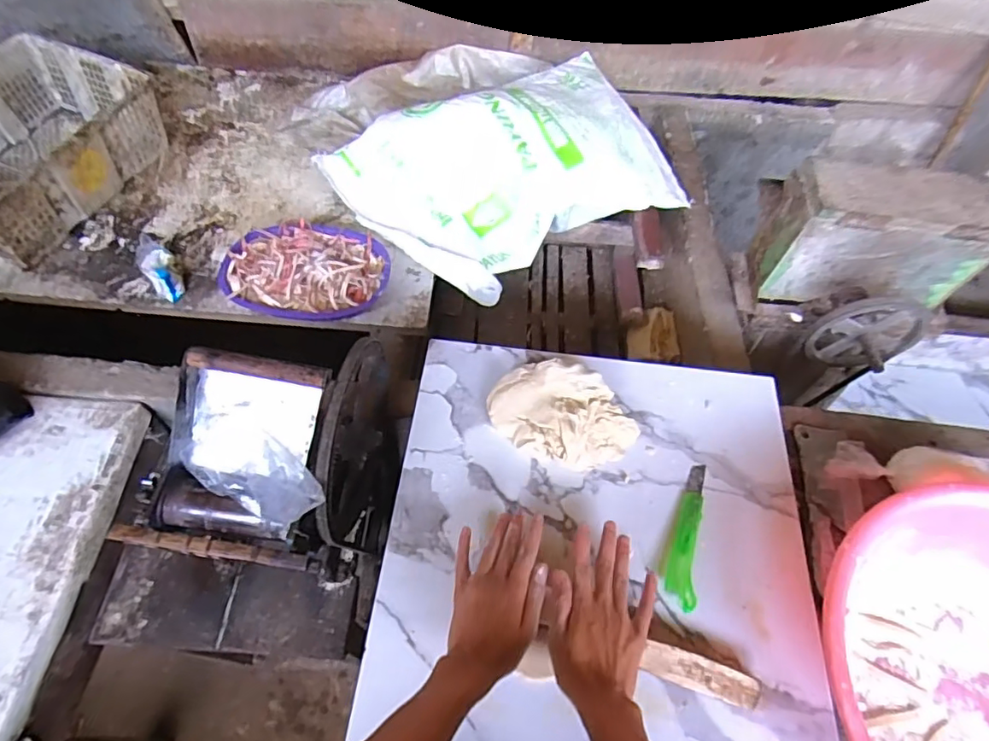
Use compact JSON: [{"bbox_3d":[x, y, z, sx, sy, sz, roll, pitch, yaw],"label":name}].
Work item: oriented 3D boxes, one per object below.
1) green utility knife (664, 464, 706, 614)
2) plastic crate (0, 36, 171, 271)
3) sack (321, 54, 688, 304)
[{"bbox_3d":[0.235,0.192,0.674,0.032,0.016,0.183,19,59,6],"label":"green utility knife"},{"bbox_3d":[-0.973,-0.460,1.162,0.368,0.158,0.485,22,59,8],"label":"plastic crate"},{"bbox_3d":[0.044,-0.427,1.163,0.680,0.175,0.432,-29,66,-21],"label":"sack"}]

